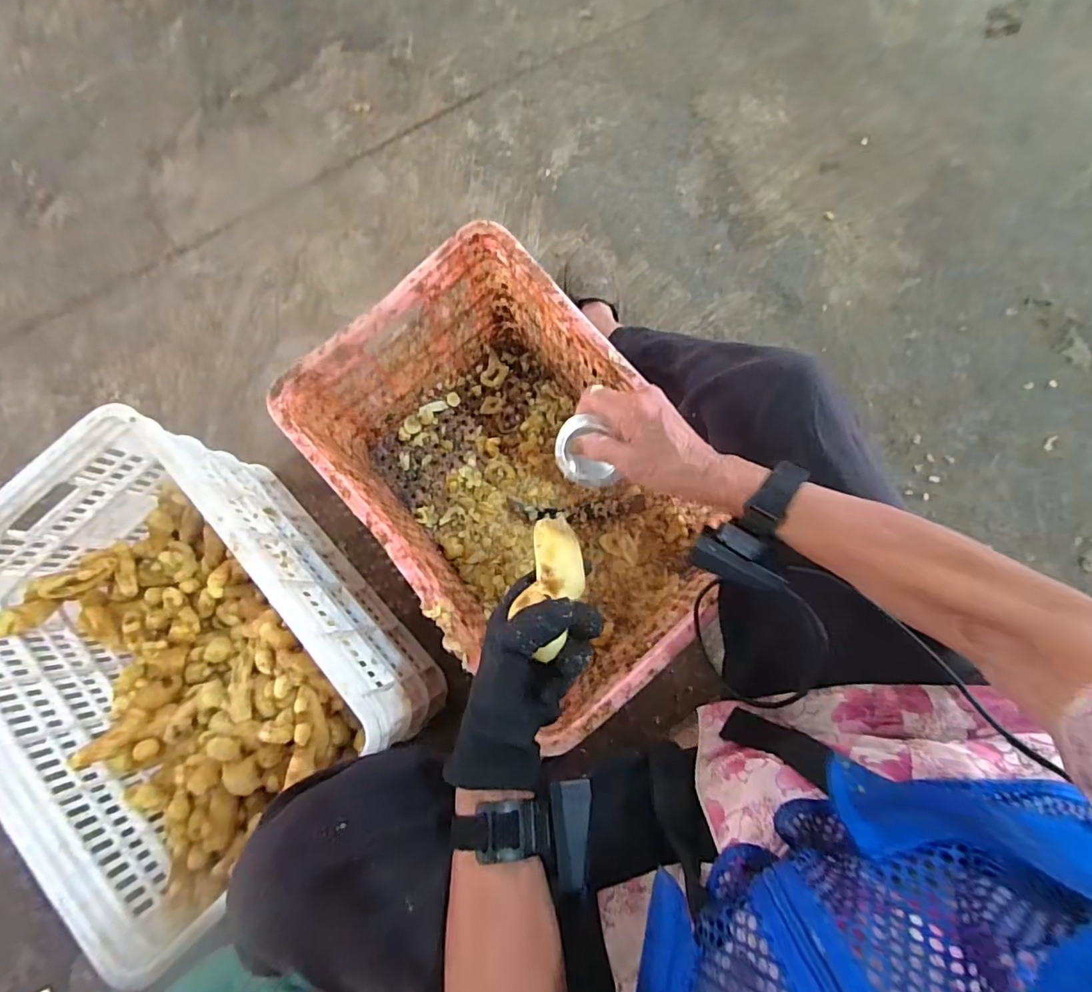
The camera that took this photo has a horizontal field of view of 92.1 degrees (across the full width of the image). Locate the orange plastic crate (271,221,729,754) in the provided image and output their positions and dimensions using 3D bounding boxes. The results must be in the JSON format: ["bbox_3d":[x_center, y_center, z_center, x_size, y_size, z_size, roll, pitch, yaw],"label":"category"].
[{"bbox_3d":[-0.051,-0.037,0.736,0.349,0.286,0.462,-40,81,-4],"label":"orange plastic crate"}]

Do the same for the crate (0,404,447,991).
[{"bbox_3d":[-0.456,0.206,0.712,0.357,0.298,0.513,-43,81,-5],"label":"crate"}]

